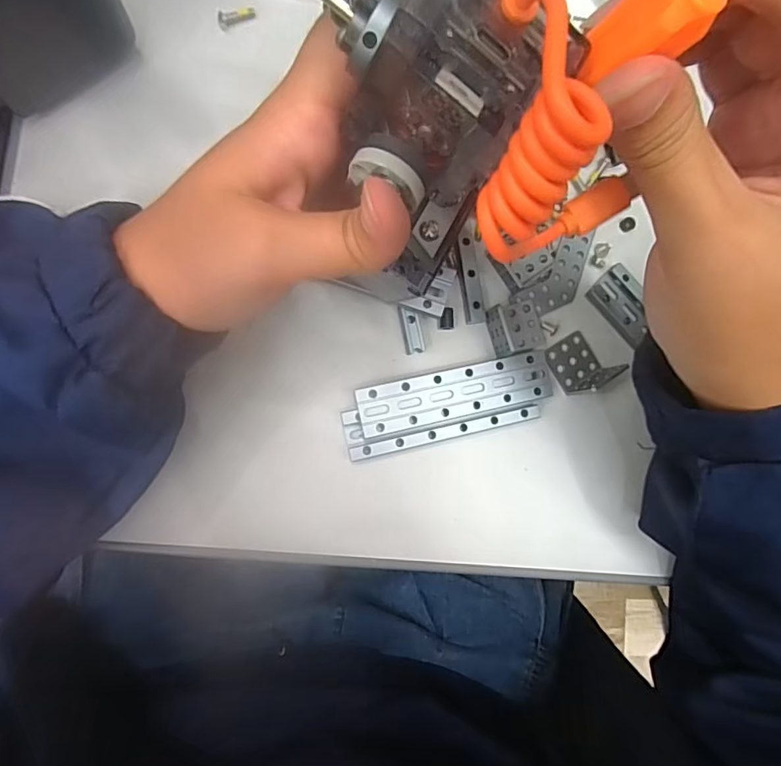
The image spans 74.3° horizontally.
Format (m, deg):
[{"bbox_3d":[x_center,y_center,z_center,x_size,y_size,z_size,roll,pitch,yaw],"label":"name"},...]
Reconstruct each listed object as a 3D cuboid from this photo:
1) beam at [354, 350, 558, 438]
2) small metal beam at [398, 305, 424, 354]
[{"bbox_3d":[0.031,0.004,0.250,0.094,0.013,0.023,-12,88,-10],"label":"beam"},{"bbox_3d":[0.010,-0.026,0.251,0.009,0.007,0.024,-11,87,-10],"label":"small metal beam"}]

